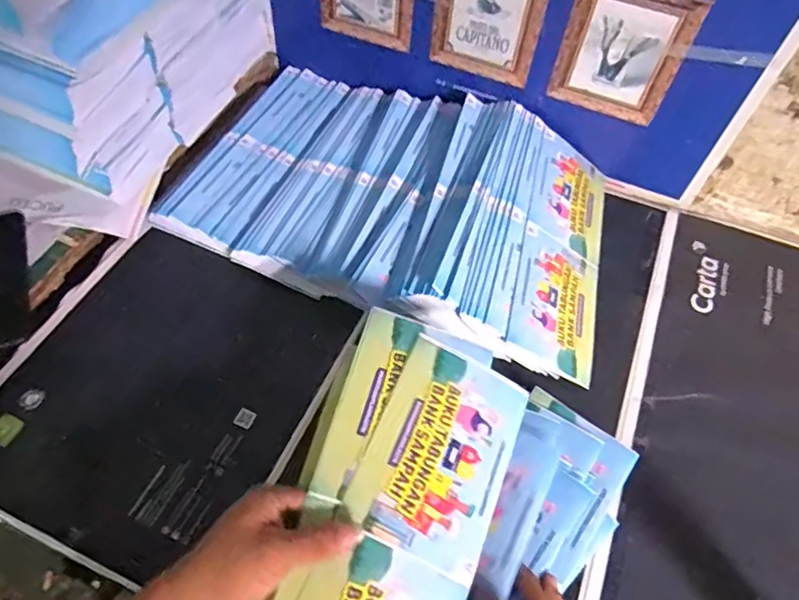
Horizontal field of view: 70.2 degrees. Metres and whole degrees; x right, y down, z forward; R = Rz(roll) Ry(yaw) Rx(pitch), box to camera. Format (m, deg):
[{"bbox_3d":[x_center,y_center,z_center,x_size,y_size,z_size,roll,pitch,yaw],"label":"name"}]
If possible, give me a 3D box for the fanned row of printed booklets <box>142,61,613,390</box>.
[{"bbox_3d":[0.010,-0.122,0.646,0.498,0.070,0.318,20,58,10],"label":"fanned row of printed booklets"}]

